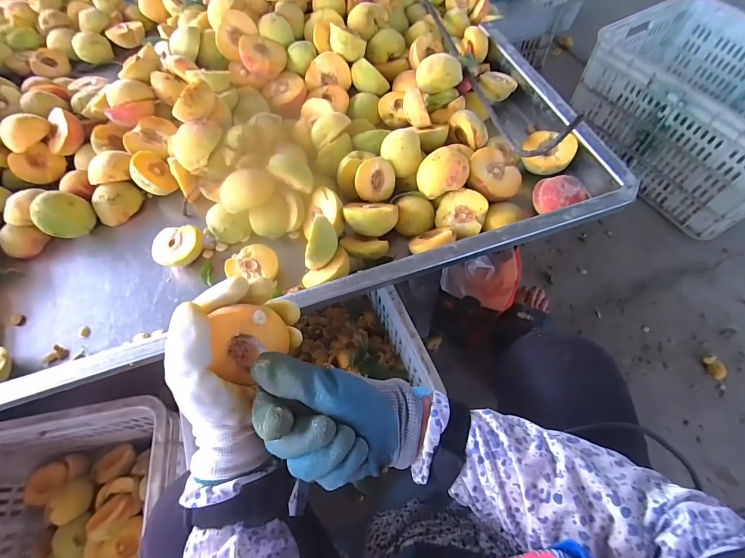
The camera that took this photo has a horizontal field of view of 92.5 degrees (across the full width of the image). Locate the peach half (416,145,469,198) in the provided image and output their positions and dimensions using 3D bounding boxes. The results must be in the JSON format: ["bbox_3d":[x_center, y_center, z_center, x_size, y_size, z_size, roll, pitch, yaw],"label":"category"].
[{"bbox_3d":[0.090,-0.137,0.455,0.062,0.038,0.058,-1,62,3],"label":"peach half"}]

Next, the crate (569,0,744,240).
[{"bbox_3d":[0.803,-0.415,0.888,0.314,0.252,0.527,-26,64,-10],"label":"crate"}]

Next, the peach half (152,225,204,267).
[{"bbox_3d":[-0.249,-0.038,0.461,0.060,0.040,0.051,4,63,5],"label":"peach half"}]

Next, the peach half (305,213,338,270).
[{"bbox_3d":[-0.061,-0.040,0.398,0.022,0.038,0.057,9,85,43],"label":"peach half"}]

